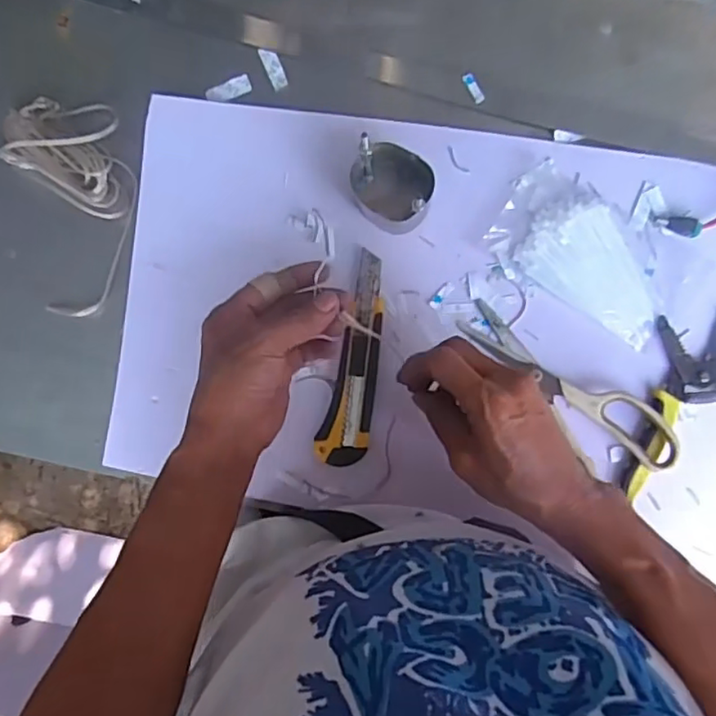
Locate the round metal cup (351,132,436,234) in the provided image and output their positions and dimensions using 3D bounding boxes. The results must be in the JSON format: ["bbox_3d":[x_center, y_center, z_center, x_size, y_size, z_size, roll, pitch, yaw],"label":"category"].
[{"bbox_3d":[0.030,-0.139,0.485,0.068,0.061,0.060,37,89,-5],"label":"round metal cup"}]

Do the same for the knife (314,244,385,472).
[{"bbox_3d":[-0.001,0.001,0.506,0.039,0.024,0.169,10,91,-5],"label":"knife"}]

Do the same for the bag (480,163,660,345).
[{"bbox_3d":[0.184,-0.086,0.505,0.148,0.024,0.091,30,89,-5],"label":"bag"}]

